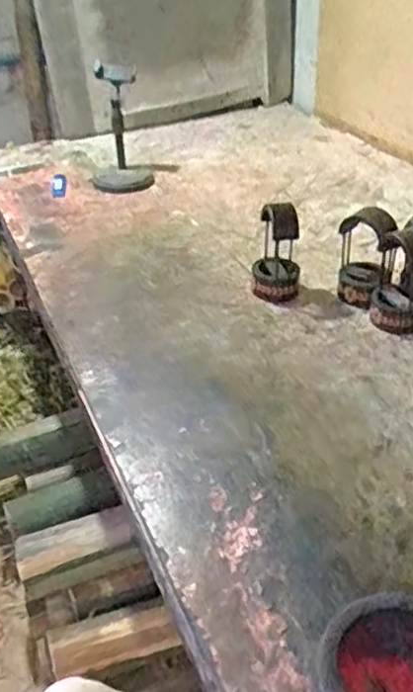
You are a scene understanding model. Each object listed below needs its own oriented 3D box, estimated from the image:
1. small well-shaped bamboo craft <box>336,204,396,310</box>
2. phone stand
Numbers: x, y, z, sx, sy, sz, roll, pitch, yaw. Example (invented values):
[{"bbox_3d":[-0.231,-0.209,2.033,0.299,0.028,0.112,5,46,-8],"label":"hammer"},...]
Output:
[{"bbox_3d":[0.207,-0.113,0.878,0.067,0.117,0.079,8,38,13],"label":"small well-shaped bamboo craft"},{"bbox_3d":[-0.165,-0.412,1.229,0.109,0.205,0.130,-7,37,-7],"label":"phone stand"}]

